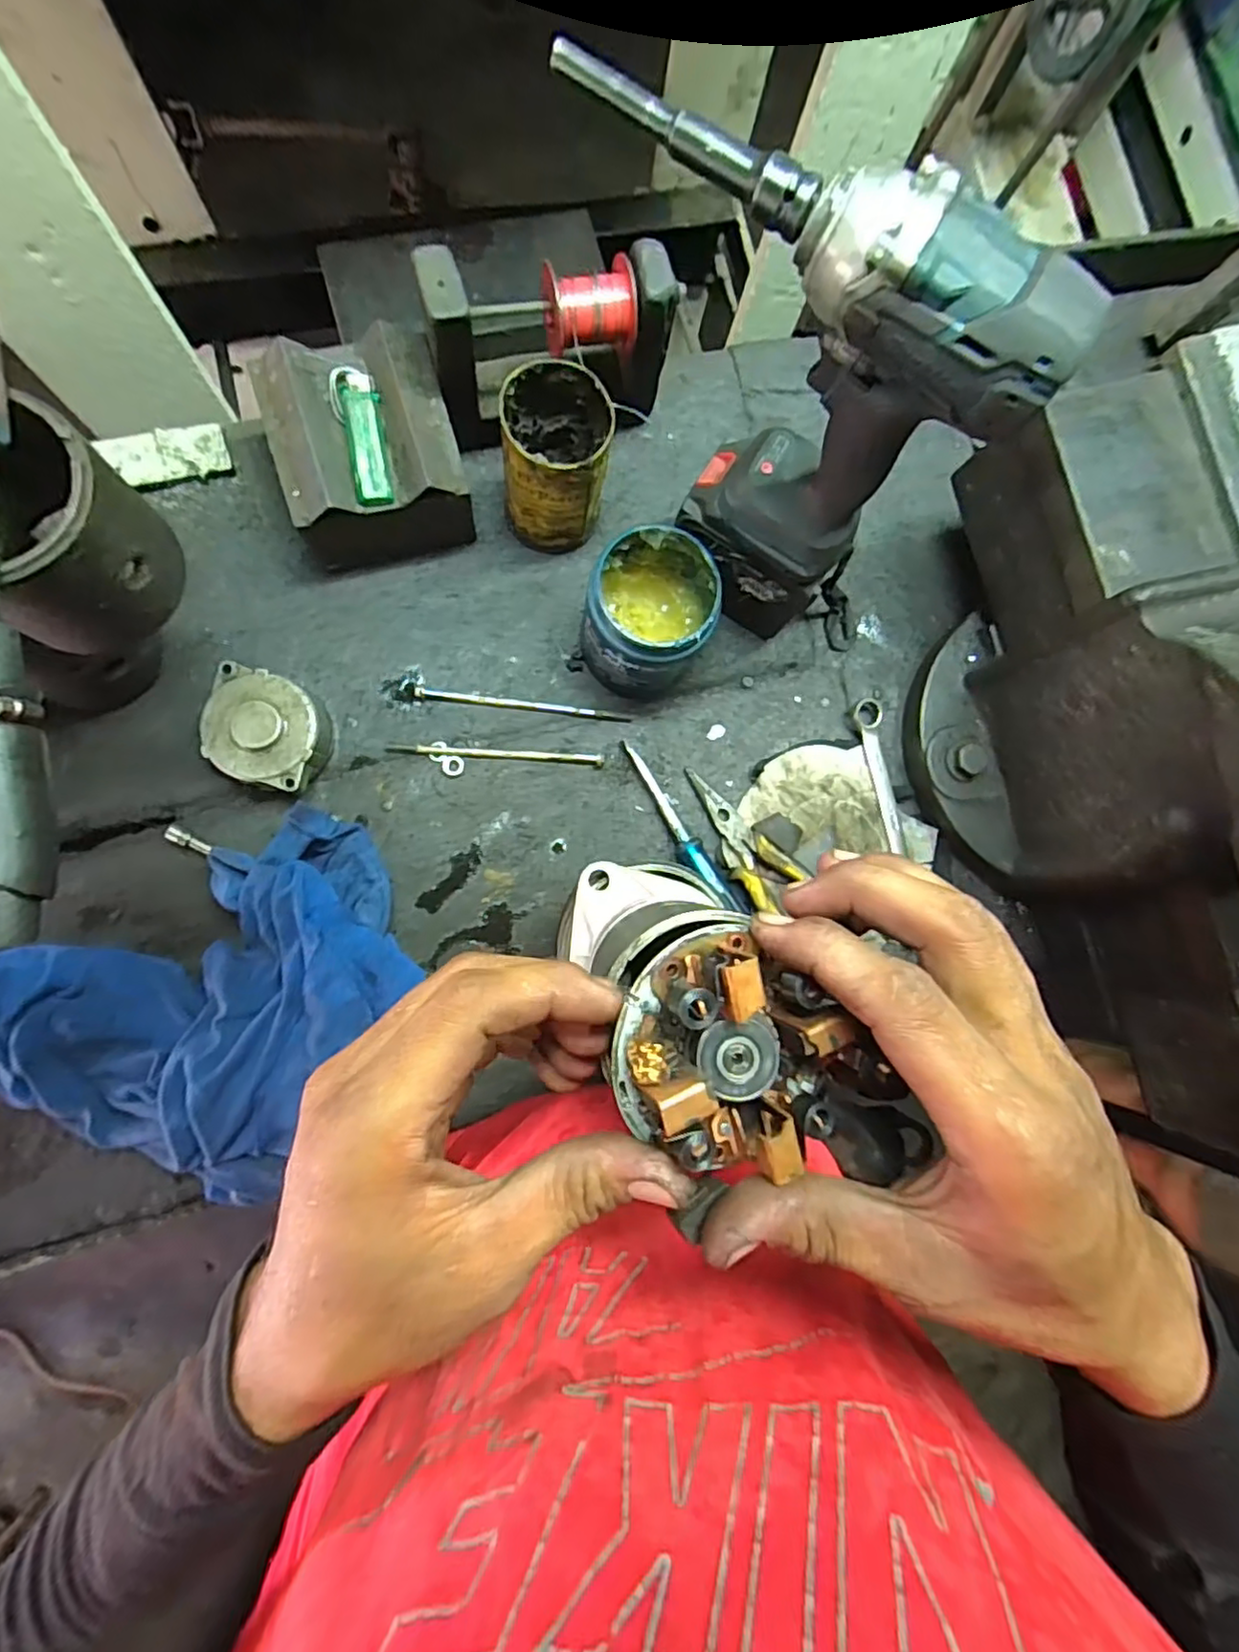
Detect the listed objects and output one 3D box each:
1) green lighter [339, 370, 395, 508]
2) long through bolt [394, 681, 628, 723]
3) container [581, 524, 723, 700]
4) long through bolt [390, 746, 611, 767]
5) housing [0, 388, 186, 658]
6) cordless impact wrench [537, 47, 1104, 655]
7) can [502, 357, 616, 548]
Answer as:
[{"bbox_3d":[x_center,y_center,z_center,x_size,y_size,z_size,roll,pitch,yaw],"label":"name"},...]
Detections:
[{"bbox_3d":[-0.169,-0.258,0.430,0.024,0.016,0.081,-10,86,-8],"label":"green lighter"},{"bbox_3d":[-0.080,-0.096,0.508,0.177,0.015,0.012,7,84,-6],"label":"long through bolt"},{"bbox_3d":[0.022,-0.152,0.476,0.086,0.103,0.087,1,84,-7],"label":"container"},{"bbox_3d":[-0.095,-0.056,0.504,0.164,0.011,0.008,3,84,-6],"label":"long through bolt"},{"bbox_3d":[-0.269,-0.135,0.295,0.087,0.086,0.084,1,84,-7],"label":"housing"},{"bbox_3d":[0.079,-0.243,0.399,0.264,0.298,0.069,35,82,-2],"label":"cordless impact wrench"},{"bbox_3d":[-0.046,-0.261,0.472,0.069,0.115,0.072,1,84,-7],"label":"can"}]

